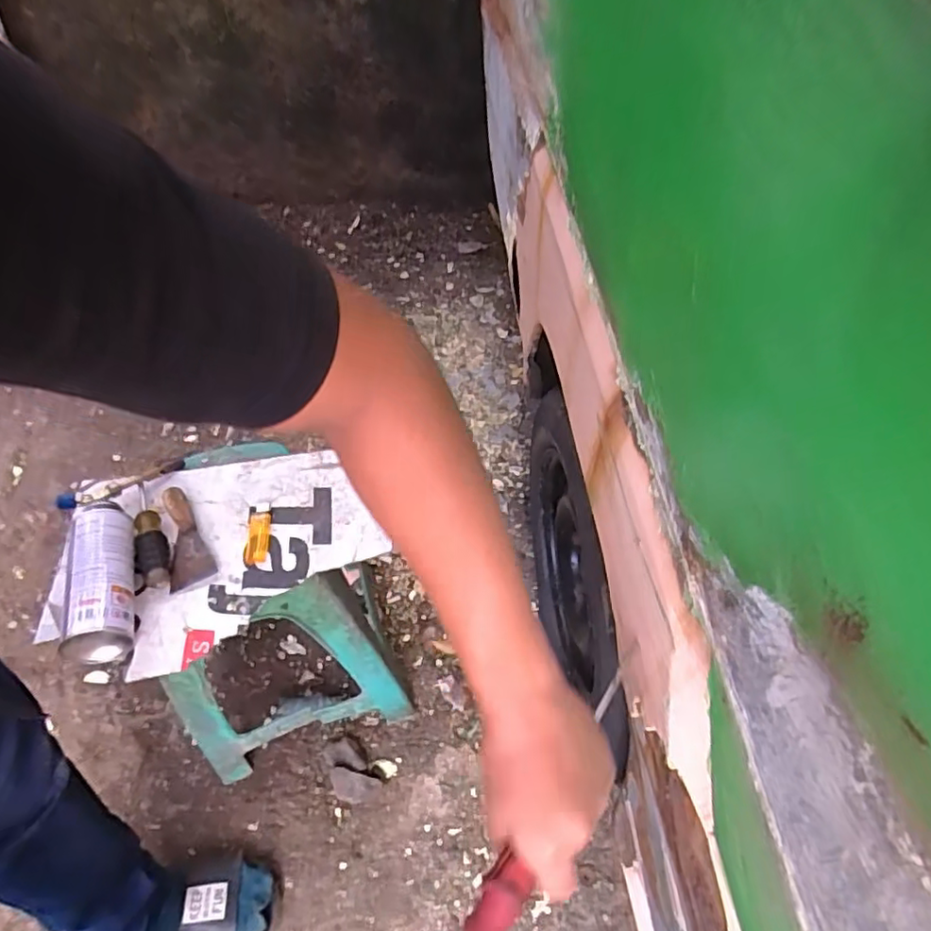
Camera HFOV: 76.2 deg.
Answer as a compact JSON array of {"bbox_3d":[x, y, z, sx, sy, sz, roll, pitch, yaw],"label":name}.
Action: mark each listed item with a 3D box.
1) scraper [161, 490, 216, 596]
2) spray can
[{"bbox_3d":[-0.340,0.082,0.713,0.048,0.009,0.143,-20,53,-18],"label":"scraper"},{"bbox_3d":[-0.401,0.120,0.656,0.071,0.058,0.190,-11,50,-11],"label":"spray can"}]

